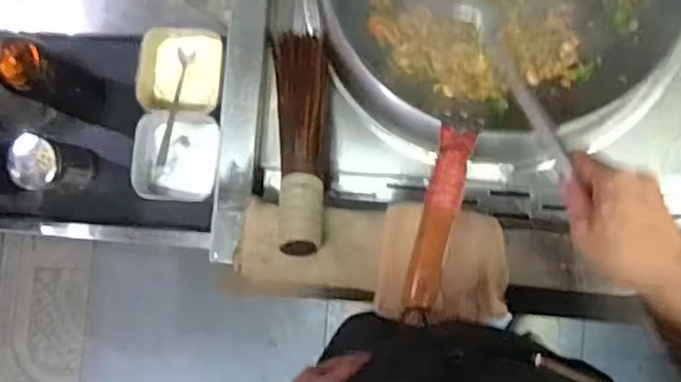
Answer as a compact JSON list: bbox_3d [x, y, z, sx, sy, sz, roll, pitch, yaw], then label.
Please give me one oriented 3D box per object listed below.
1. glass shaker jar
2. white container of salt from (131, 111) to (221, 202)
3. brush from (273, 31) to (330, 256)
[{"bbox_3d":[-0.355,-0.034,0.833,0.065,0.097,0.064,0,87,5],"label":"glass shaker jar"},{"bbox_3d":[-0.202,-0.043,0.861,0.111,0.095,0.112,2,87,6],"label":"white container of salt"},{"bbox_3d":[-0.047,-0.064,0.784,0.067,0.045,0.286,-3,67,5],"label":"brush"}]

